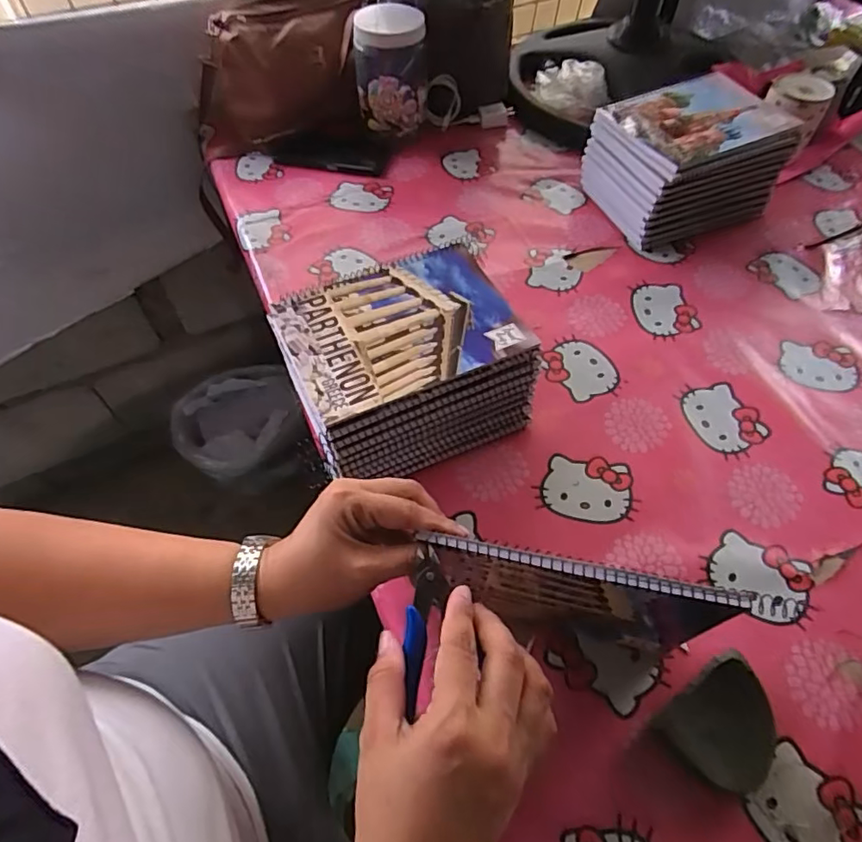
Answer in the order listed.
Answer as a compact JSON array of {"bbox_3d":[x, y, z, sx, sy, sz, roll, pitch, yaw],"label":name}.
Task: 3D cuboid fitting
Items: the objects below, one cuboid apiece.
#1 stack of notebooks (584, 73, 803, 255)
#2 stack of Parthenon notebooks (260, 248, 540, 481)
[{"bbox_3d":[0.323,-0.337,0.721,0.190,0.118,0.154,-18,58,-12],"label":"stack of notebooks"},{"bbox_3d":[-0.022,-0.046,0.528,0.197,0.112,0.163,-23,59,-14],"label":"stack of Parthenon notebooks"}]

